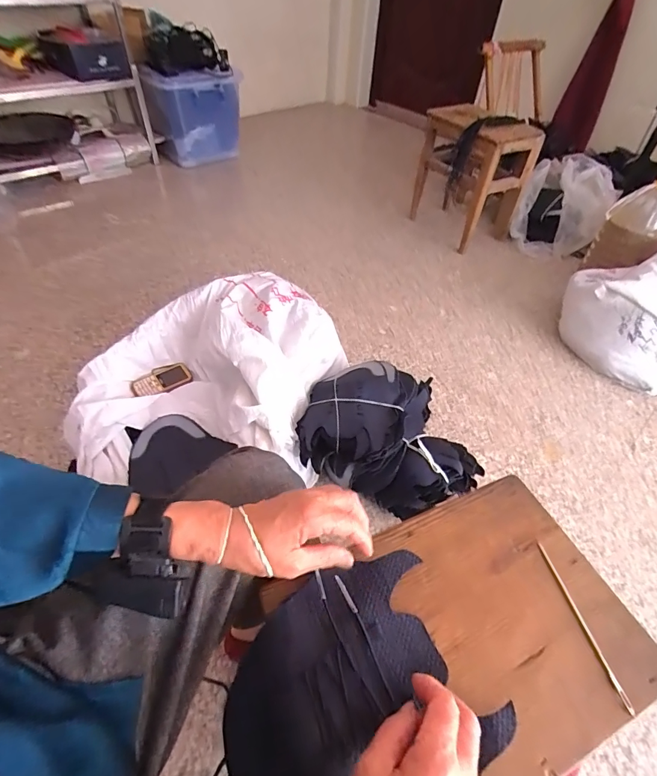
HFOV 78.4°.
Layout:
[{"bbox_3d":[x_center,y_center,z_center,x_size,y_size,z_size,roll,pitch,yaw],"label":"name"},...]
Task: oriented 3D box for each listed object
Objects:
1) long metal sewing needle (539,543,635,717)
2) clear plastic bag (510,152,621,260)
[{"bbox_3d":[0.250,0.228,0.398,0.008,0.006,0.148,-7,51,-10],"label":"long metal sewing needle"},{"bbox_3d":[0.938,-0.713,1.615,0.306,0.291,0.301,28,54,19],"label":"clear plastic bag"}]

